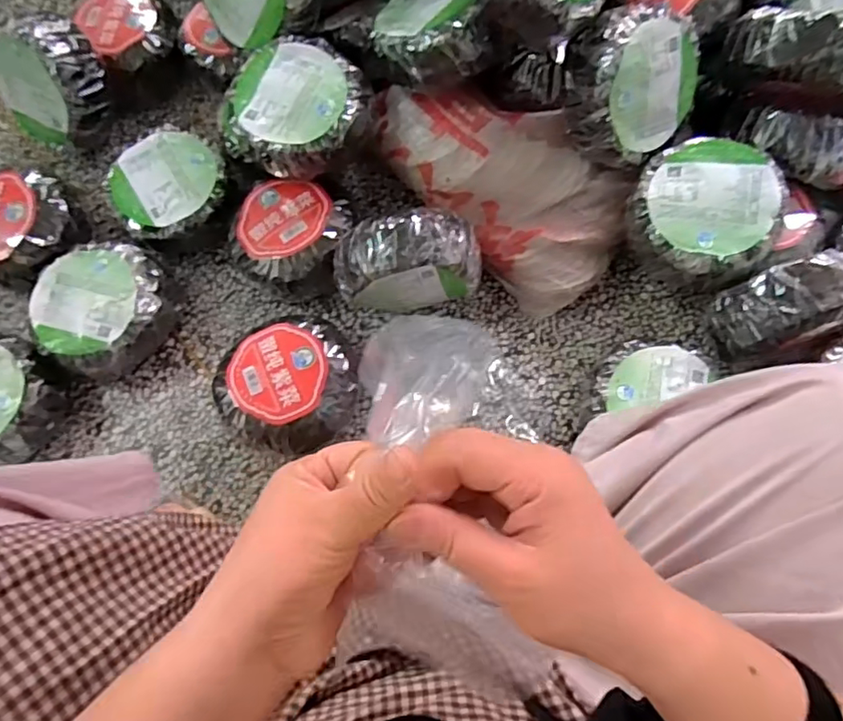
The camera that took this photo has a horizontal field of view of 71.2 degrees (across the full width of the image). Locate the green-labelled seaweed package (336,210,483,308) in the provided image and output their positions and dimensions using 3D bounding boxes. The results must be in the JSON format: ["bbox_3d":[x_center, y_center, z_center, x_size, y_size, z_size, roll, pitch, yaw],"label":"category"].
[{"bbox_3d":[-0.018,-0.119,0.807,0.193,0.187,0.098,-6,73,0],"label":"green-labelled seaweed package"}]

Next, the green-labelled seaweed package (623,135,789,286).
[{"bbox_3d":[0.364,-0.193,0.766,0.177,0.081,0.180,12,74,6],"label":"green-labelled seaweed package"}]

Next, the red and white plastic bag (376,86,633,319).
[{"bbox_3d":[0.100,-0.262,0.866,0.409,0.151,0.190,38,78,12],"label":"red and white plastic bag"}]

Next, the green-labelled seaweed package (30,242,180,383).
[{"bbox_3d":[-0.445,-0.070,0.843,0.179,0.100,0.169,-40,76,-9],"label":"green-labelled seaweed package"}]

